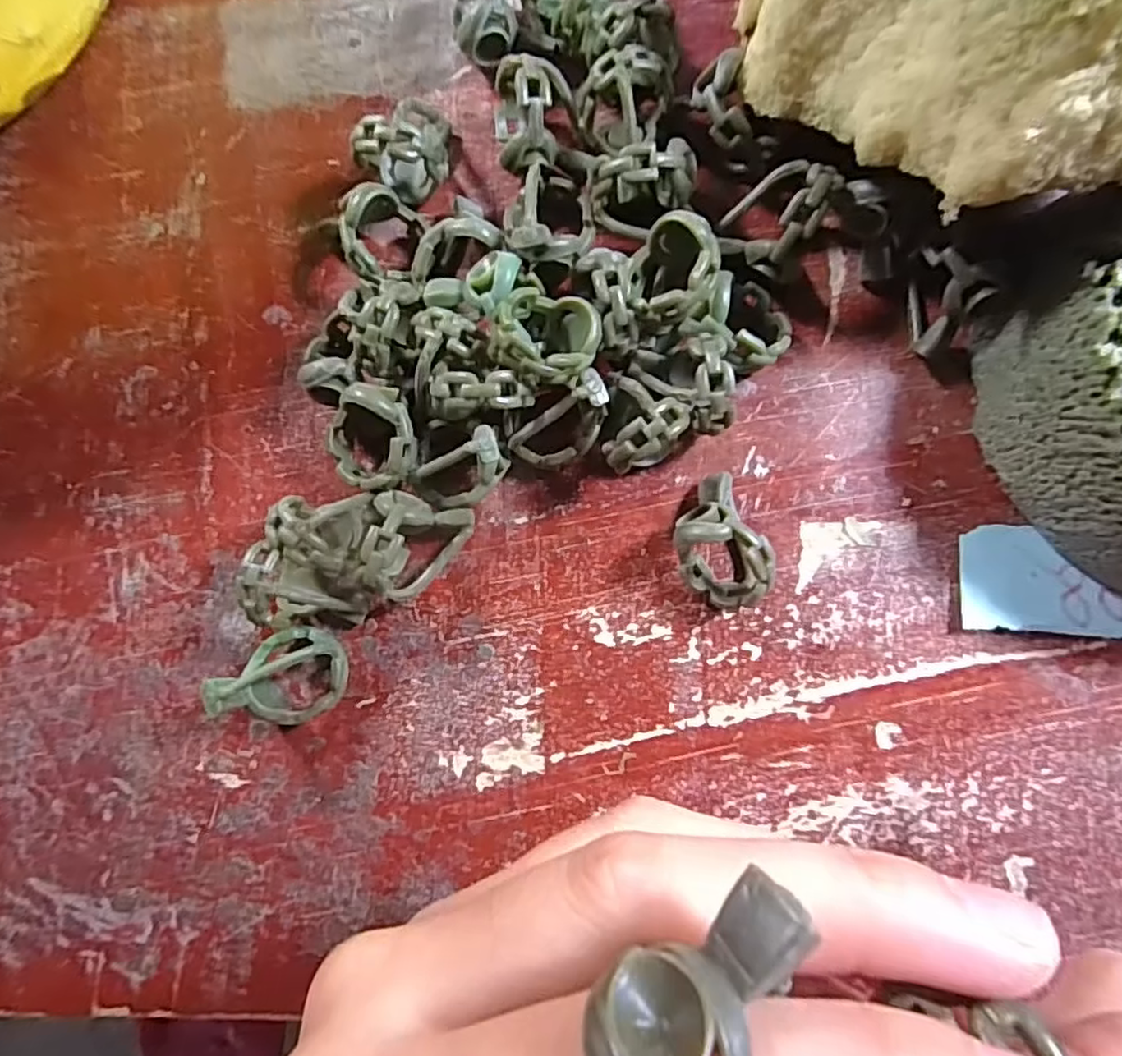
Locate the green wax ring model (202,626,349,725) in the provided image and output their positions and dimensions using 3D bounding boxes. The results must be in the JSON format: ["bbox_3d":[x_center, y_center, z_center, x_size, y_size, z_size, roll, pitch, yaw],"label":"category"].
[{"bbox_3d":[-0.069,0.039,0.165,0.022,0.027,0.024,0,87,5],"label":"green wax ring model"}]

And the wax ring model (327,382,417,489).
[{"bbox_3d":[-0.048,-0.023,0.164,0.023,0.007,0.025,8,107,15],"label":"wax ring model"}]

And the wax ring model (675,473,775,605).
[{"bbox_3d":[0.039,0.004,0.161,0.019,0.022,0.033,-23,85,4],"label":"wax ring model"}]

